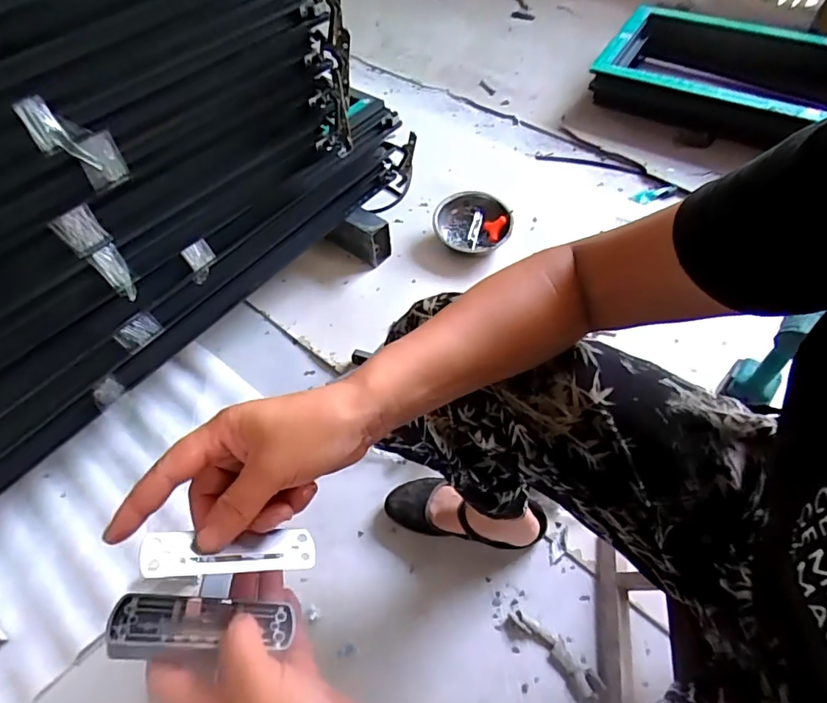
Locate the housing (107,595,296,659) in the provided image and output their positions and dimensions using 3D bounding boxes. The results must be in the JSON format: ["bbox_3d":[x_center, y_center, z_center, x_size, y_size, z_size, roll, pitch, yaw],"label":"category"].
[{"bbox_3d":[-0.122,0.158,0.302,0.097,0.016,0.033,7,51,-16],"label":"housing"}]

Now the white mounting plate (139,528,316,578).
[{"bbox_3d":[-0.104,0.116,0.302,0.095,0.006,0.026,9,47,-29],"label":"white mounting plate"}]

